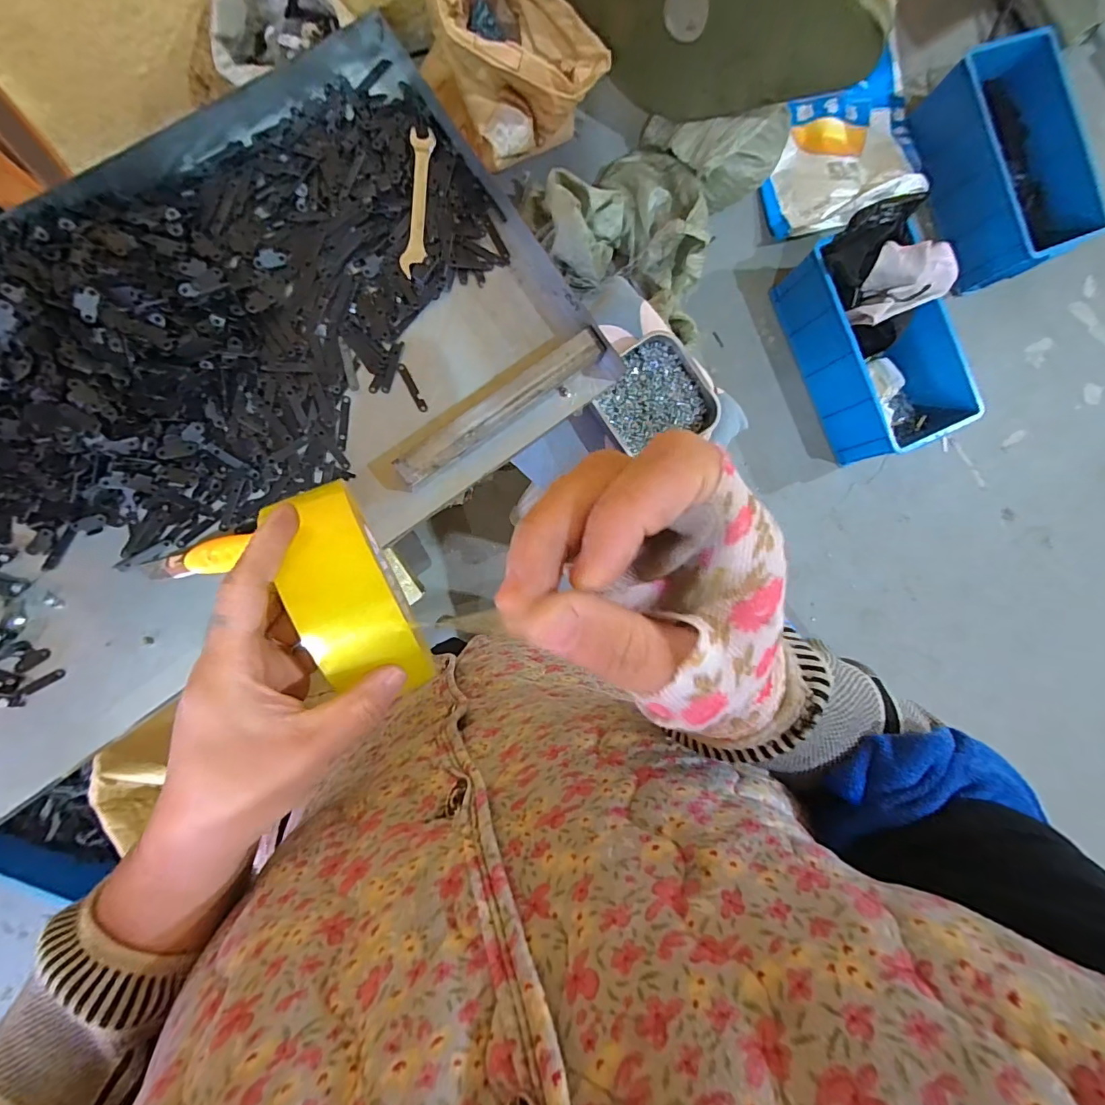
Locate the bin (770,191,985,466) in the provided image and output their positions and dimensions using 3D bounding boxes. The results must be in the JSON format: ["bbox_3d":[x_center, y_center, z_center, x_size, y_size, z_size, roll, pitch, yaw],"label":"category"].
[{"bbox_3d":[0.921,-0.588,1.344,0.326,0.254,0.605,-25,93,-8],"label":"bin"}]

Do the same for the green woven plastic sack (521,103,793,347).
[{"bbox_3d":[0.244,-0.938,1.266,0.572,0.191,0.530,21,86,-8],"label":"green woven plastic sack"}]

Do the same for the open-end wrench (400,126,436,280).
[{"bbox_3d":[-0.133,-0.345,0.476,0.023,0.006,0.146,5,89,-8],"label":"open-end wrench"}]

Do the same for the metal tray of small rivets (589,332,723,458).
[{"bbox_3d":[0.163,-0.242,0.765,0.169,0.040,0.170,-37,94,-7],"label":"metal tray of small rivets"}]

